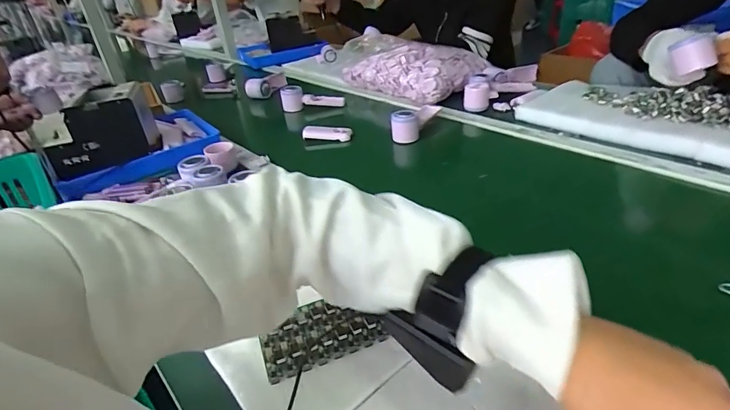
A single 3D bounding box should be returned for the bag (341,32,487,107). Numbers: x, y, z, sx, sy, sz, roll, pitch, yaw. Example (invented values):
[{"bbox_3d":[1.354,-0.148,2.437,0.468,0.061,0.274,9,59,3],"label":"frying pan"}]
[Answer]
[{"bbox_3d":[0.118,-0.407,1.194,0.248,0.112,0.398,-28,38,-29],"label":"bag"}]

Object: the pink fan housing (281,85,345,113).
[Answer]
[{"bbox_3d":[-0.140,-0.291,1.117,0.164,0.054,0.057,2,34,13],"label":"pink fan housing"}]

